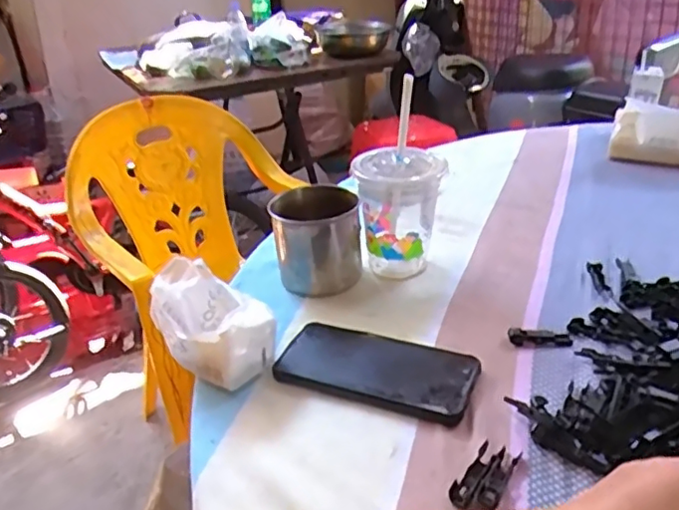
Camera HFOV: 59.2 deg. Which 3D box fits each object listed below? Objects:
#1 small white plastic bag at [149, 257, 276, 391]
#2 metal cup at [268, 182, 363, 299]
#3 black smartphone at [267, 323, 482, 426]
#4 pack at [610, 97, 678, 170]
[{"bbox_3d":[-0.117,0.061,0.544,0.079,0.067,0.131,-28,37,-34],"label":"small white plastic bag"},{"bbox_3d":[-0.024,-0.021,0.648,0.089,0.090,0.100,-7,30,-3],"label":"metal cup"},{"bbox_3d":[0.034,0.095,0.514,0.163,0.014,0.086,12,34,26],"label":"black smartphone"},{"bbox_3d":[0.463,-0.175,0.854,0.134,0.082,0.073,10,33,24],"label":"pack"}]

